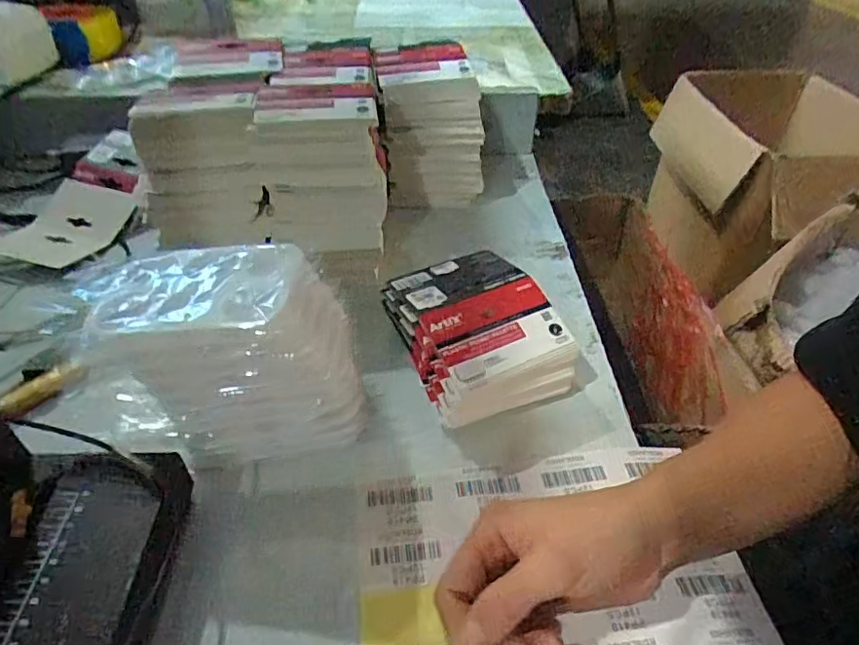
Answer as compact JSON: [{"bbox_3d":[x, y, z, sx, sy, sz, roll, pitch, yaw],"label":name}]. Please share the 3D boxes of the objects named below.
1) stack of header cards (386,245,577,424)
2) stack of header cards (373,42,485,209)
[{"bbox_3d":[0.037,0.007,0.451,0.106,0.068,0.129,-16,44,-18],"label":"stack of header cards"},{"bbox_3d":[-0.003,-0.225,0.649,0.112,0.150,0.126,-9,43,-11],"label":"stack of header cards"}]

